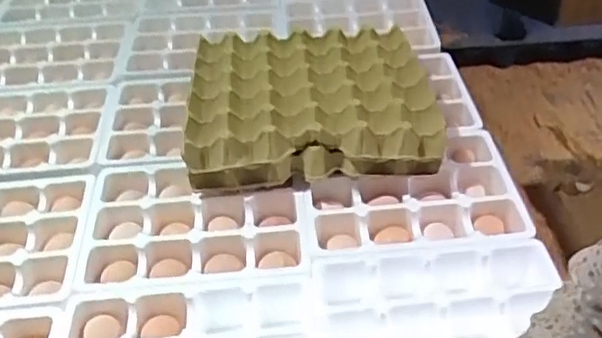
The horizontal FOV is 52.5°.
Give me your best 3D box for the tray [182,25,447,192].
[{"bbox_3d":[0.015,-0.106,0.791,0.301,0.064,0.283,-5,42,-3],"label":"tray"}]

